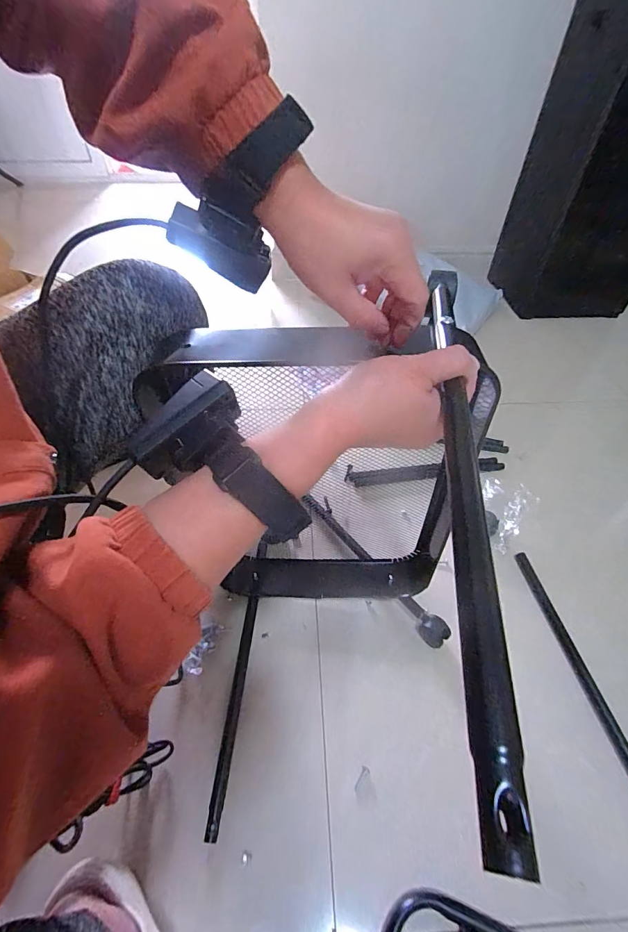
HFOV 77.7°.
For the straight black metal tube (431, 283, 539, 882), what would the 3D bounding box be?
[{"bbox_3d":[0.082,-0.023,0.224,0.016,0.014,0.359,7,47,7],"label":"straight black metal tube"}]

